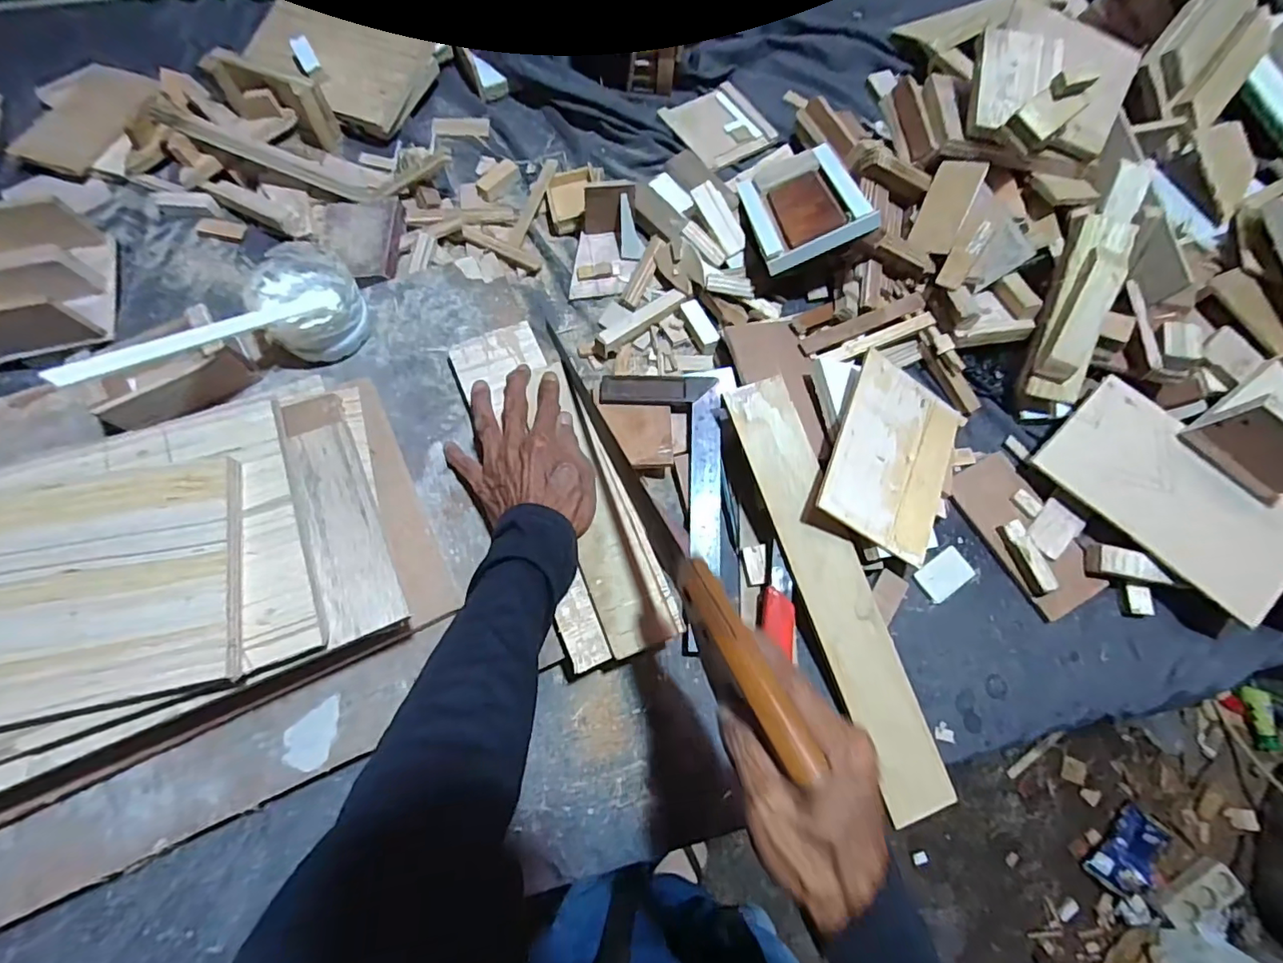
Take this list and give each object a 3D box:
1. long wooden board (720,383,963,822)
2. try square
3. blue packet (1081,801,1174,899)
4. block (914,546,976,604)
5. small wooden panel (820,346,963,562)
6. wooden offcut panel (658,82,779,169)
[{"bbox_3d":[0.166,0.091,0.468,0.059,0.008,0.376,-19,83,-7],"label":"long wooden board"},{"bbox_3d":[0.016,0.020,0.501,0.110,0.032,0.250,2,72,-1],"label":"try square"},{"bbox_3d":[0.951,0.720,1.066,0.171,0.031,0.090,-42,78,-14],"label":"blue packet"},{"bbox_3d":[0.280,0.086,0.506,0.051,0.006,0.033,-32,76,-11],"label":"block"},{"bbox_3d":[0.233,-0.019,0.493,0.134,0.010,0.167,31,71,-17],"label":"small wooden panel"},{"bbox_3d":[0.095,-0.428,0.656,0.109,0.006,0.109,-32,76,-11],"label":"wooden offcut panel"}]

